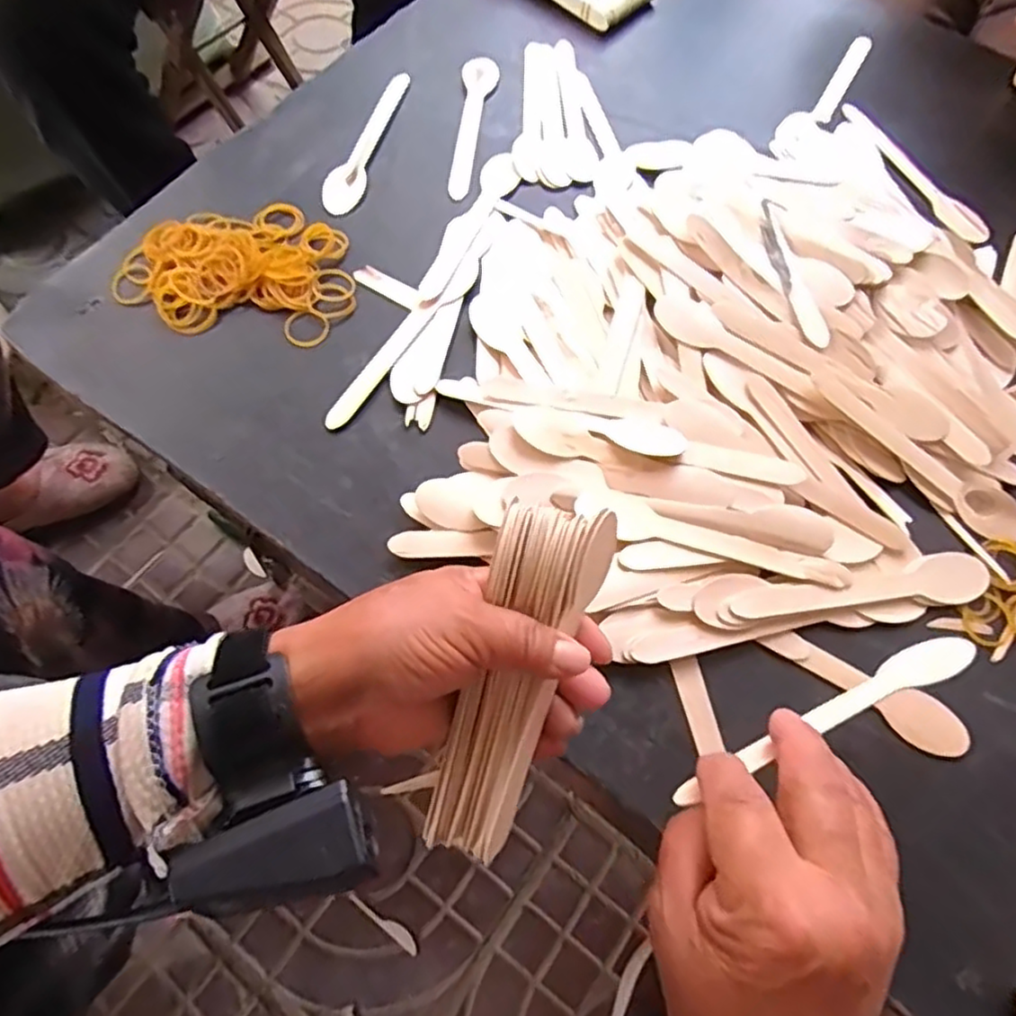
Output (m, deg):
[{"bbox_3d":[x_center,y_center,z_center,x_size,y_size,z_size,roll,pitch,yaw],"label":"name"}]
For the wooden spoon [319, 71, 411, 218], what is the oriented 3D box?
[{"bbox_3d":[-0.104,-0.280,0.515,0.029,0.004,0.147,16,66,5],"label":"wooden spoon"}]

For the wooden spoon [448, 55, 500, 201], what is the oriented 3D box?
[{"bbox_3d":[-0.028,-0.297,0.527,0.026,0.007,0.151,7,66,1],"label":"wooden spoon"}]

